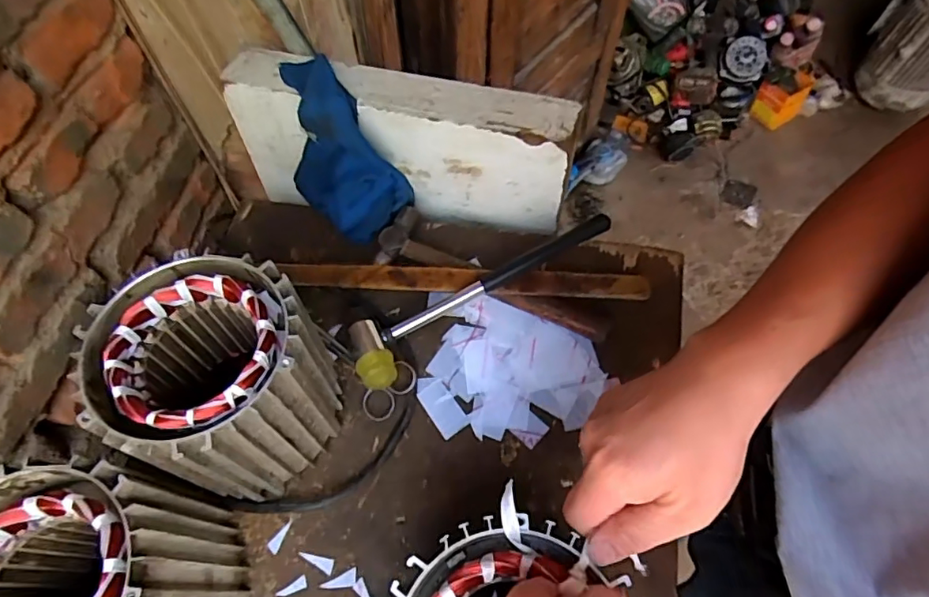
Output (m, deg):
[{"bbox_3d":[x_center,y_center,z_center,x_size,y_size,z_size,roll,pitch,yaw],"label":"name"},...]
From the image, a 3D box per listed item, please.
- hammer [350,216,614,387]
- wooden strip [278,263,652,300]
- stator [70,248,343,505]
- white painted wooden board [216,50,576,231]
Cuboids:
[{"bbox_3d":[0.012,-0.013,0.520,0.274,0.043,0.066,-30,65,-15],"label":"hammer"},{"bbox_3d":[0.000,-0.020,0.535,0.345,0.013,0.031,2,61,2],"label":"wooden strip"},{"bbox_3d":[-0.178,0.065,0.421,0.133,0.152,0.135,-1,61,1],"label":"stator"},{"bbox_3d":[-0.063,-0.161,0.584,0.340,0.159,0.064,9,61,6],"label":"white painted wooden board"}]

